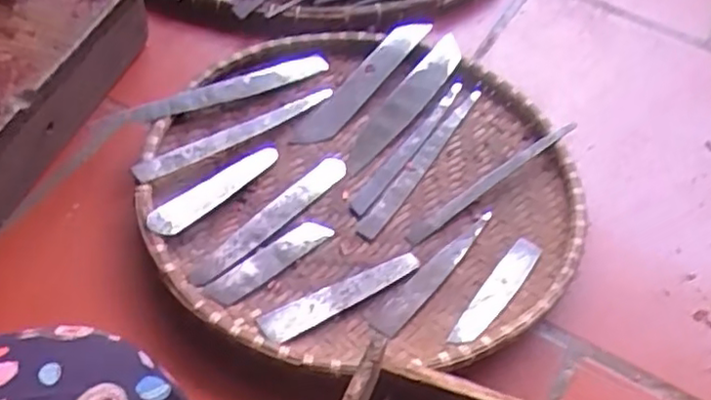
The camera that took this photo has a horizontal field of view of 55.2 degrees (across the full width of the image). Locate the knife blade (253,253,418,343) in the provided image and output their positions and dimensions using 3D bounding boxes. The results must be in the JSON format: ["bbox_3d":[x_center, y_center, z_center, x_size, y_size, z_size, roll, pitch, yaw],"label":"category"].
[{"bbox_3d":[-0.010,0.067,0.496,0.130,0.004,0.024,-25,60,-22],"label":"knife blade"}]

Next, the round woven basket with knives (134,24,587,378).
[{"bbox_3d":[0.008,-0.015,0.538,0.325,0.039,0.322,3,52,-4],"label":"round woven basket with knives"}]

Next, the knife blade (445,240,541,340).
[{"bbox_3d":[0.105,0.067,0.501,0.022,0.006,0.109,30,56,21],"label":"knife blade"}]

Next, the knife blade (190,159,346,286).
[{"bbox_3d":[-0.064,0.014,0.531,0.024,0.005,0.159,34,57,18],"label":"knife blade"}]

